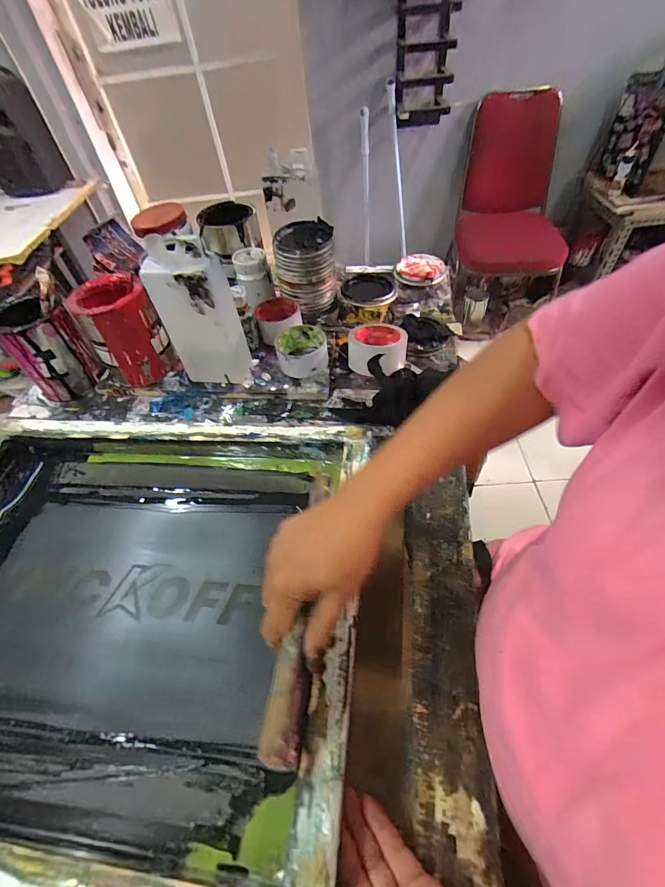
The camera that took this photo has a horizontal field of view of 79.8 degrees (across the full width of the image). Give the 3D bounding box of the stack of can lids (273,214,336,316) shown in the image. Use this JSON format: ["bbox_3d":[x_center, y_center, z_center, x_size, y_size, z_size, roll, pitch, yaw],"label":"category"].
[{"bbox_3d":[-0.046,-0.314,0.713,0.105,0.126,0.095,-2,53,6],"label":"stack of can lids"}]

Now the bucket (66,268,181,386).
[{"bbox_3d":[-0.330,-0.171,0.644,0.106,0.156,0.104,-38,58,-20],"label":"bucket"}]

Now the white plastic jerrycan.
[{"bbox_3d":[-0.192,-0.182,0.591,0.101,0.231,0.062,-1,53,7],"label":"white plastic jerrycan"}]

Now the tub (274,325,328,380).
[{"bbox_3d":[-0.051,-0.149,0.661,0.080,0.054,0.079,-3,51,4],"label":"tub"}]

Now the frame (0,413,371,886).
[{"bbox_3d":[-0.248,0.164,0.441,0.546,0.051,0.445,2,52,8],"label":"frame"}]

